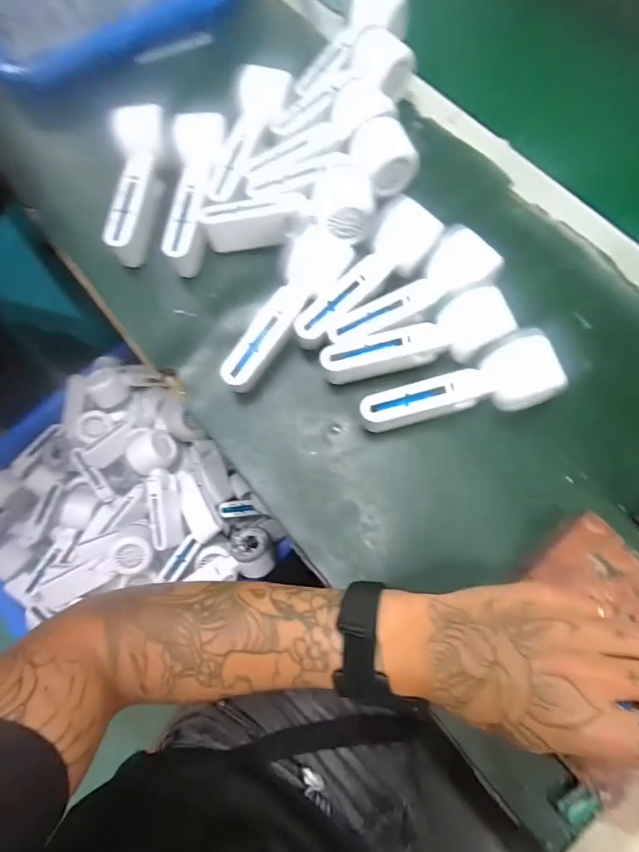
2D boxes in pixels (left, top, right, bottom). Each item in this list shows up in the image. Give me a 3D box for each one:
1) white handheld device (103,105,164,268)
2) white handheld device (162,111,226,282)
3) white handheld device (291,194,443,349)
[{"bbox_3d":[-0.188,-0.244,0.450,0.031,0.048,0.157,7,90,4],"label":"white handheld device"},{"bbox_3d":[-0.127,-0.236,0.445,0.045,0.037,0.160,7,87,4],"label":"white handheld device"},{"bbox_3d":[0.045,-0.133,0.407,0.051,0.043,0.160,39,78,12],"label":"white handheld device"}]

